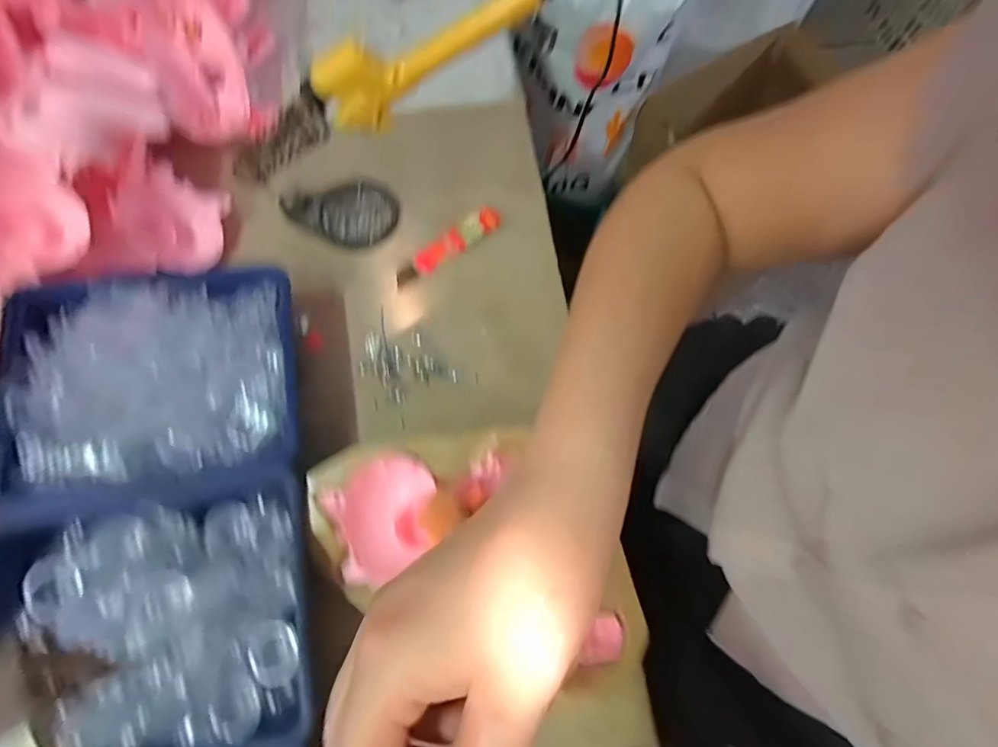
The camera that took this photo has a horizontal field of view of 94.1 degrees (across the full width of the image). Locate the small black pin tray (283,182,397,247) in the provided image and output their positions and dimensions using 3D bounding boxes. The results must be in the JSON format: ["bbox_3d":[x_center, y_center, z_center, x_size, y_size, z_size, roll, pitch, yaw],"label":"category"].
[{"bbox_3d":[-0.133,-0.142,0.395,0.089,0.016,0.059,13,71,3],"label":"small black pin tray"}]

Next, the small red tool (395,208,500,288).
[{"bbox_3d":[-0.043,-0.107,0.388,0.103,0.009,0.025,-34,75,-12],"label":"small red tool"}]

